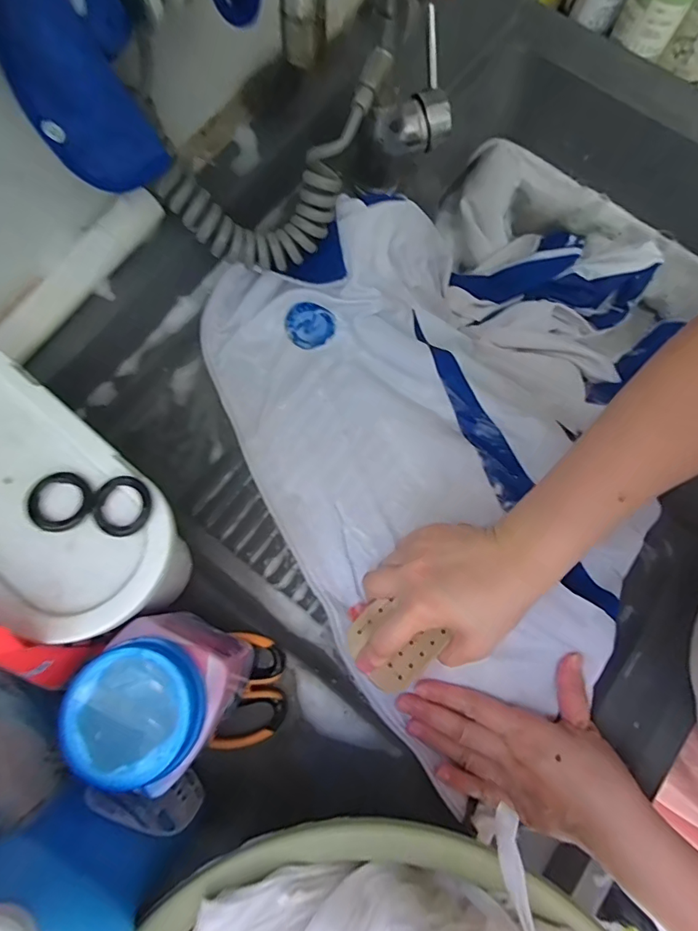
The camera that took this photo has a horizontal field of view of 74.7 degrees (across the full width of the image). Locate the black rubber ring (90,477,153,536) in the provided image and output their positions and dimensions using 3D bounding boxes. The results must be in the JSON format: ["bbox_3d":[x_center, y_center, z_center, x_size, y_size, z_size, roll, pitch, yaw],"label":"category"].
[{"bbox_3d":[-0.131,0.023,0.264,0.033,0.004,0.033,0,77,-2],"label":"black rubber ring"}]

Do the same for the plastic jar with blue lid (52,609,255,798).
[{"bbox_3d":[-0.120,0.152,0.317,0.079,0.144,0.075,0,77,-2],"label":"plastic jar with blue lid"}]

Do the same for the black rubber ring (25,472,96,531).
[{"bbox_3d":[-0.166,0.020,0.262,0.032,0.005,0.034,0,77,-2],"label":"black rubber ring"}]

